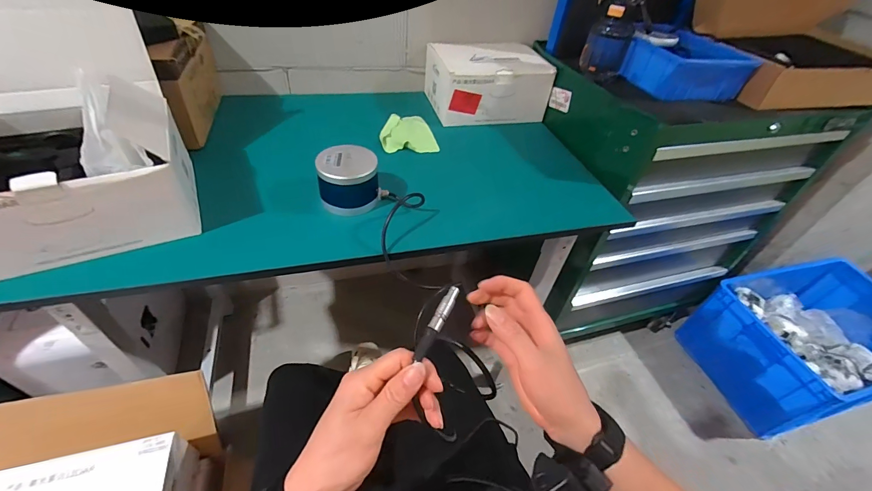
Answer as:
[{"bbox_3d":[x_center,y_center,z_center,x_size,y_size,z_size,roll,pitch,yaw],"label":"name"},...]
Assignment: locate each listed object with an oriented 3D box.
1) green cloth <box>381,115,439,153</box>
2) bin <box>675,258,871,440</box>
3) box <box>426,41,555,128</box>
[{"bbox_3d":[-0.068,-0.255,0.846,0.120,0.014,0.149,-7,45,-13],"label":"green cloth"},{"bbox_3d":[1.235,0.310,1.278,0.590,0.294,0.457,-9,46,-15],"label":"bin"},{"bbox_3d":[0.126,-0.413,0.940,0.267,0.128,0.199,-7,45,-13],"label":"box"}]

